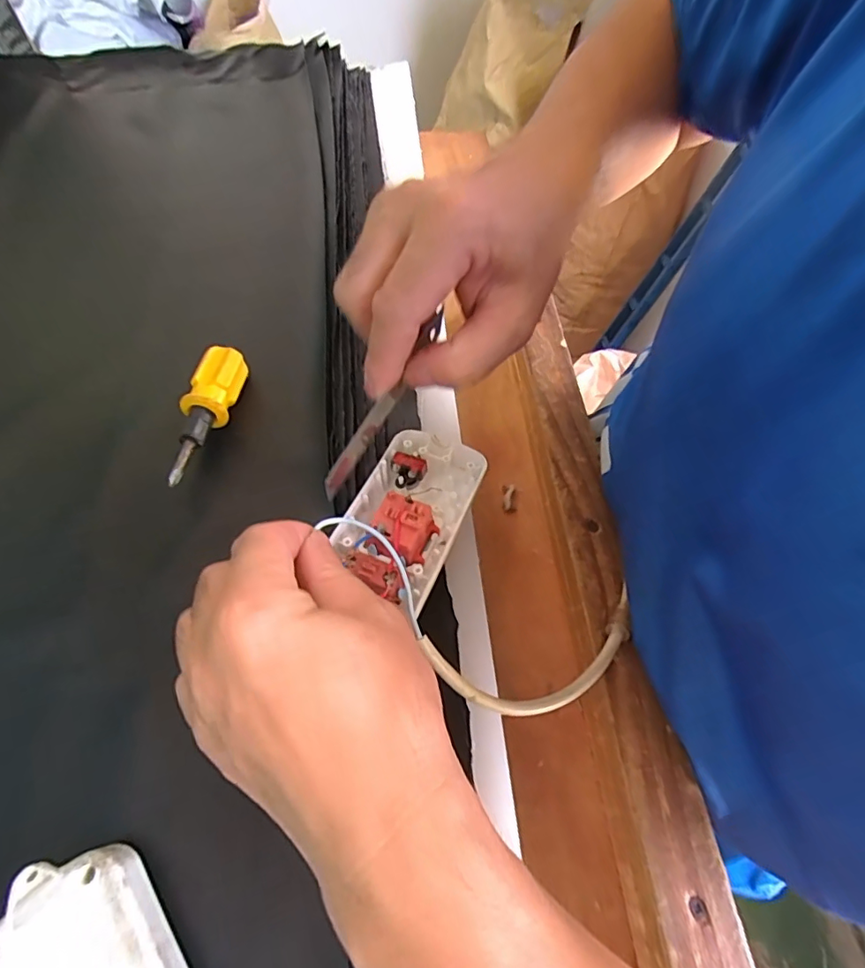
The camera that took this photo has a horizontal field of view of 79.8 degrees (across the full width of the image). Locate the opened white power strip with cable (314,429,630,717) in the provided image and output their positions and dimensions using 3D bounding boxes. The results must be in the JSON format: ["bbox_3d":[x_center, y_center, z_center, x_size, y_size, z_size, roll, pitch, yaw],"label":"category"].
[{"bbox_3d":[0.021,0.044,0.274,0.162,0.049,0.106,39,65,20],"label":"opened white power strip with cable"}]

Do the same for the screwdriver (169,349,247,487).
[{"bbox_3d":[-0.134,-0.040,0.305,0.024,0.029,0.091,9,58,4],"label":"screwdriver"}]

